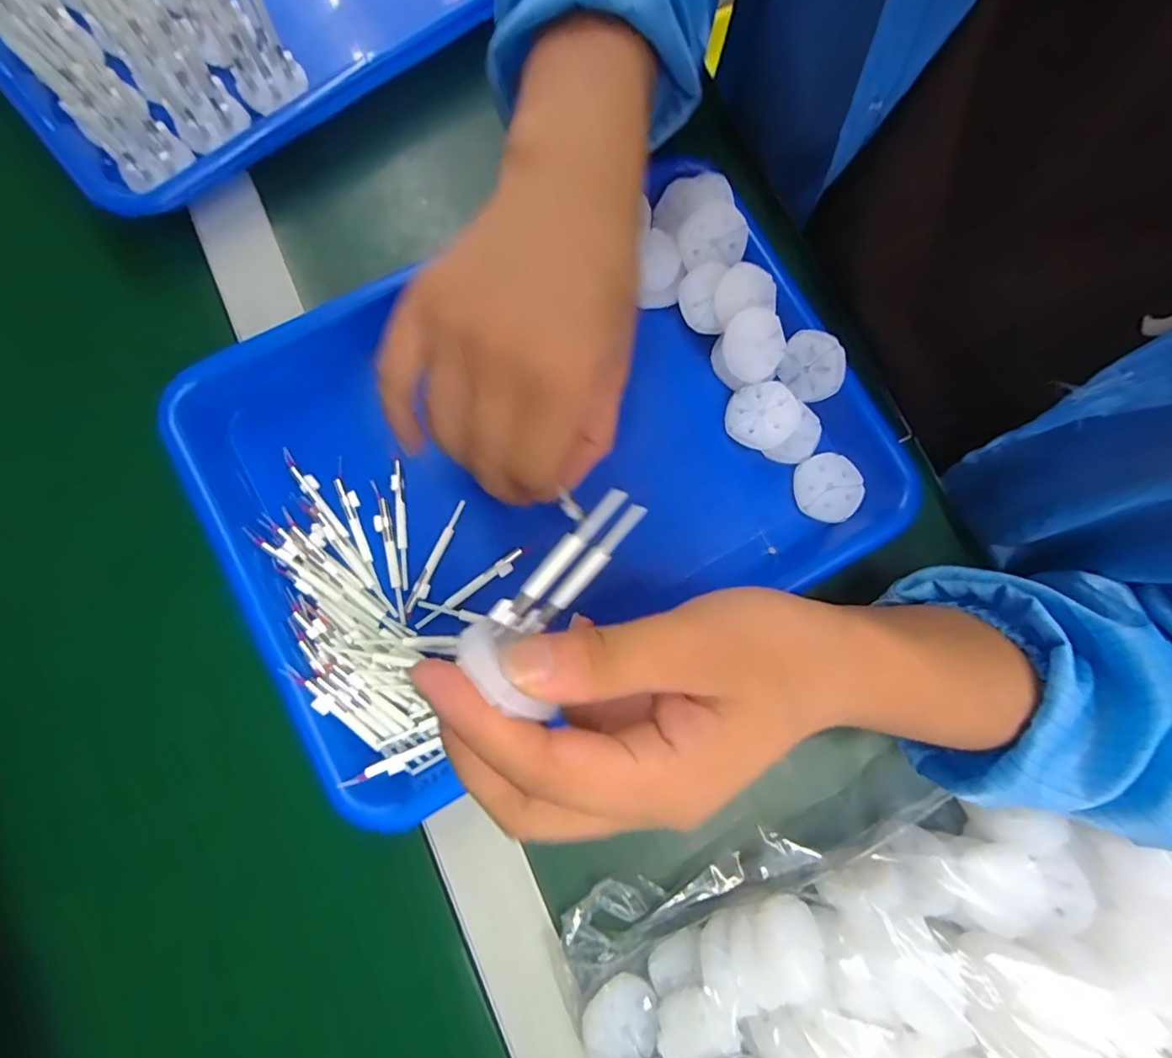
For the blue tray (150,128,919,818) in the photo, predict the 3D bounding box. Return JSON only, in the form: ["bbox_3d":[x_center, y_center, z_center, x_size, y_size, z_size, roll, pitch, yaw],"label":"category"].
[{"bbox_3d":[-0.017,-0.037,0.288,0.332,0.054,0.240,-28,83,-8],"label":"blue tray"}]

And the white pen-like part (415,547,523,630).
[{"bbox_3d":[-0.060,0.031,0.278,0.065,0.004,0.008,-34,84,-9],"label":"white pen-like part"}]

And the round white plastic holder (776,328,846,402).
[{"bbox_3d":[0.124,-0.090,0.294,0.004,0.035,0.037,-28,75,-32],"label":"round white plastic holder"}]

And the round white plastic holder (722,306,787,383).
[{"bbox_3d":[0.093,-0.102,0.293,0.034,0.004,0.036,-2,103,-7],"label":"round white plastic holder"}]

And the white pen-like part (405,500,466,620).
[{"bbox_3d":[-0.079,0.015,0.279,0.008,0.004,0.065,21,80,0],"label":"white pen-like part"}]

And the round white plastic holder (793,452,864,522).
[{"bbox_3d":[0.135,-0.024,0.297,0.035,0.006,0.038,1,80,-4],"label":"round white plastic holder"}]

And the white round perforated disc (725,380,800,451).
[{"bbox_3d":[0.097,-0.063,0.296,0.037,0.005,0.037,-2,83,18],"label":"white round perforated disc"}]

